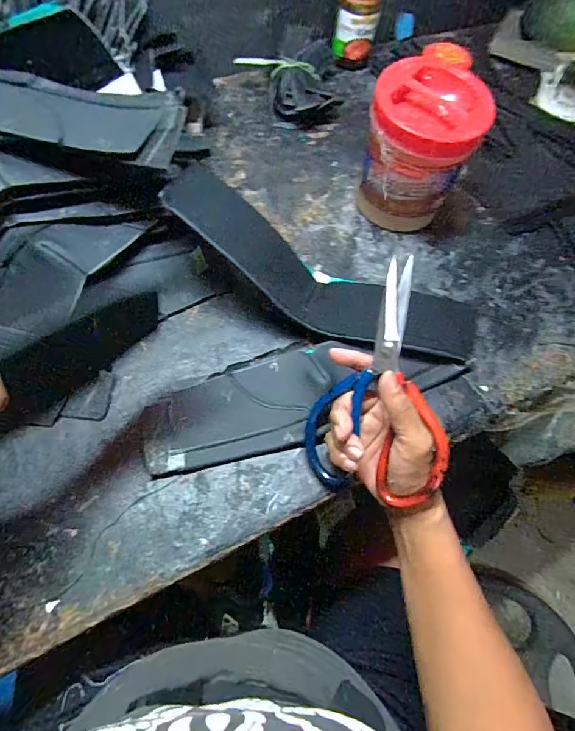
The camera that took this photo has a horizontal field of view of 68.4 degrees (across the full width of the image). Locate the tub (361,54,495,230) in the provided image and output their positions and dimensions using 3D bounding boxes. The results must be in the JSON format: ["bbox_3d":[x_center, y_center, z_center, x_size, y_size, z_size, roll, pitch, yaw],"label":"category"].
[{"bbox_3d":[0.148,-0.243,0.490,0.116,0.146,0.107,2,62,-3],"label":"tub"}]

